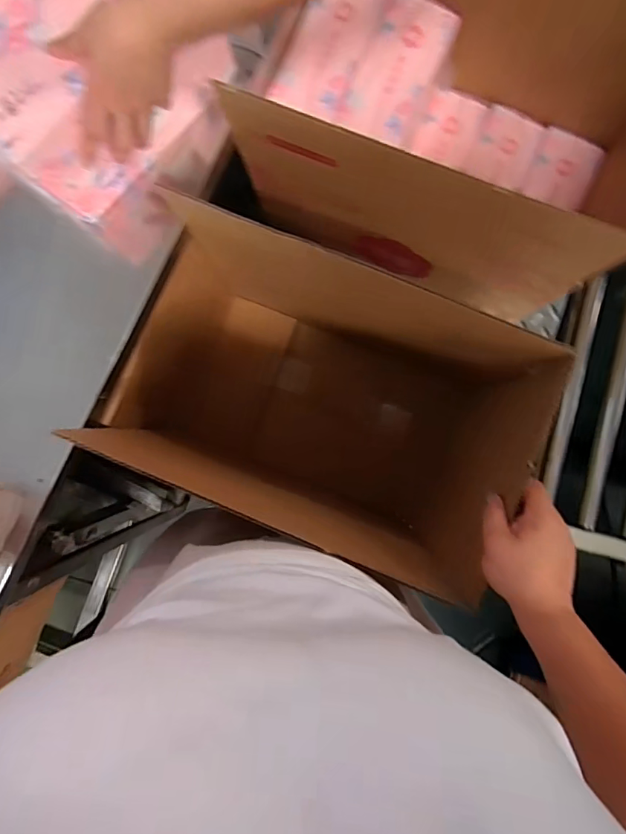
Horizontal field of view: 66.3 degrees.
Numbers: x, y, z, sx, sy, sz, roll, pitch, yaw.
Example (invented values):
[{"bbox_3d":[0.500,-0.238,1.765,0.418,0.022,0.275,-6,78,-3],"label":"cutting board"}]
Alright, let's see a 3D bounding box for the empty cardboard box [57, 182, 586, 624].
[{"bbox_3d":[0.028,-0.016,0.673,0.476,0.313,0.311,23,91,5],"label":"empty cardboard box"}]

